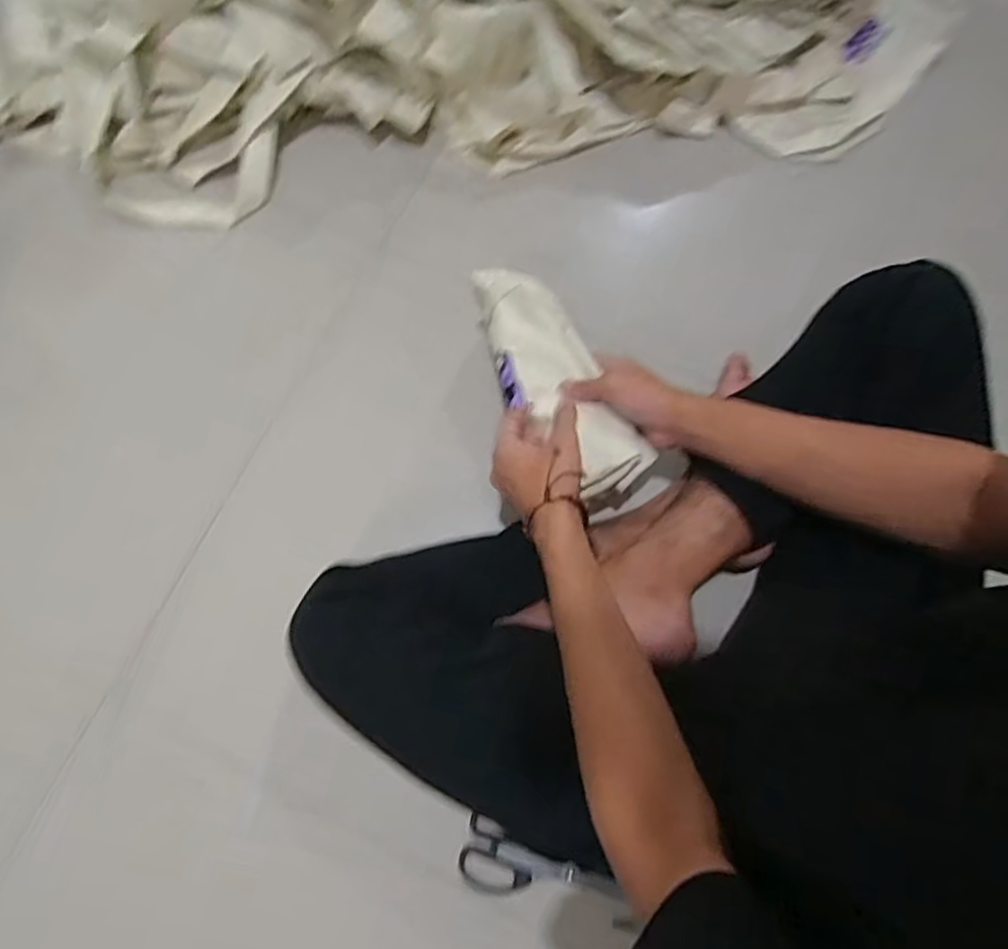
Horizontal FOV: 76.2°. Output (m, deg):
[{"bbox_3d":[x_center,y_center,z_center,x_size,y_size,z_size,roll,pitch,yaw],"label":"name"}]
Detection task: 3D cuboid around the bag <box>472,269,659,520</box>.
[{"bbox_3d":[0.043,-0.094,0.670,0.099,0.075,0.261,-30,82,-8],"label":"bag"}]

